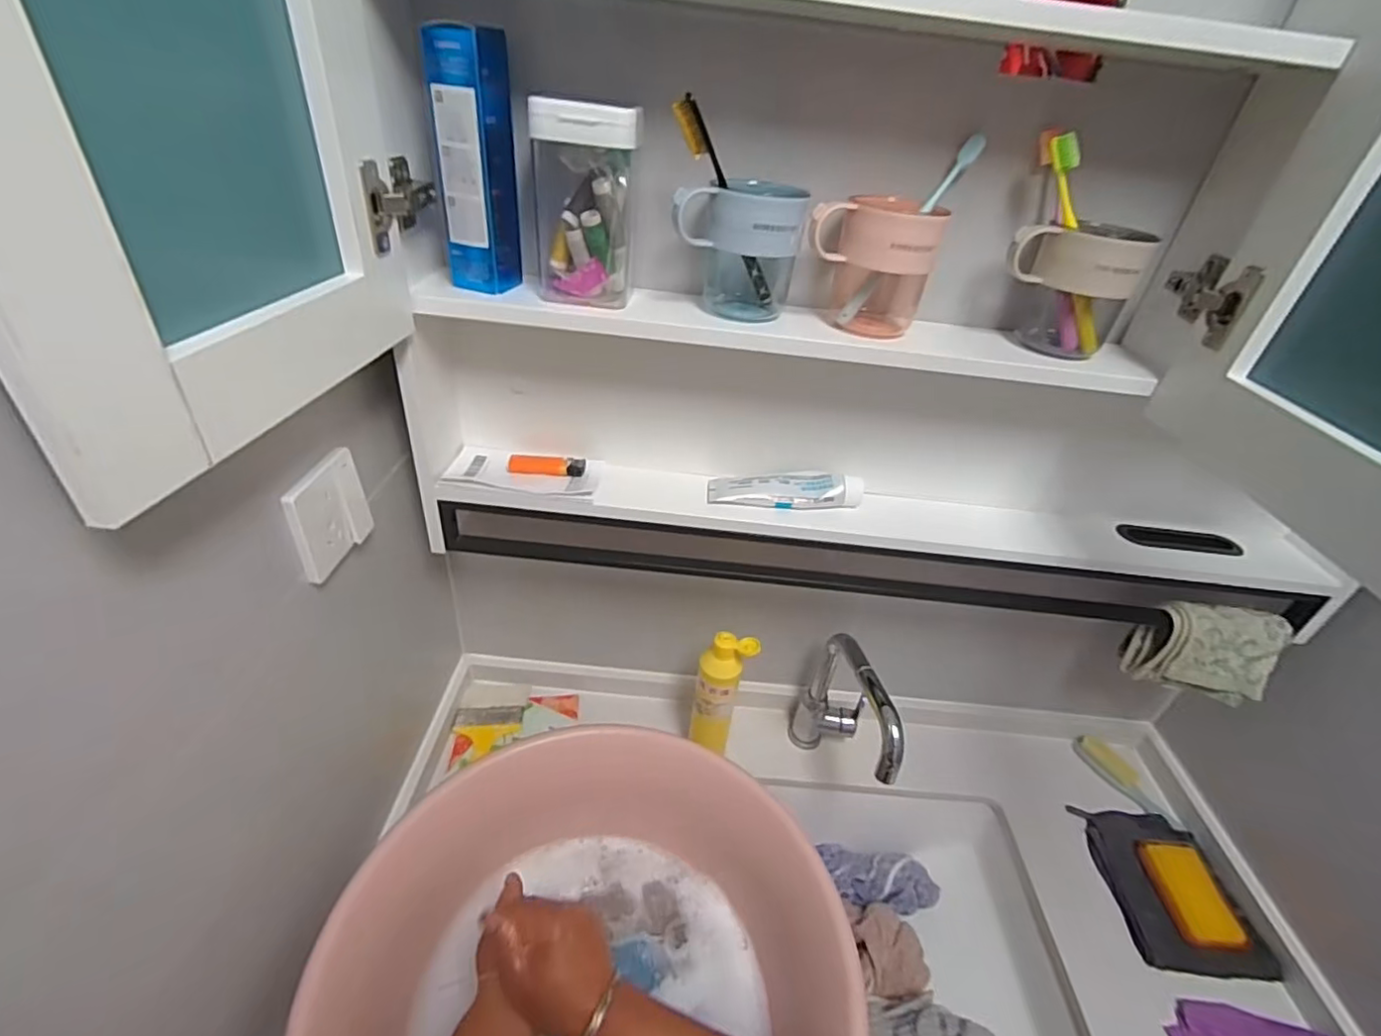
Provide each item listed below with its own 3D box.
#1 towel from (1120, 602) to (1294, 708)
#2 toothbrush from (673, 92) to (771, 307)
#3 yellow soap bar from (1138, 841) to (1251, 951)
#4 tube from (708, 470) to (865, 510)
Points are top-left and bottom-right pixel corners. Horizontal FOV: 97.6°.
[{"bbox_3d":[0.588,0.151,0.687,0.133,0.102,0.054,9,35,10],"label":"towel"},{"bbox_3d":[0.034,-0.255,0.505,0.020,0.184,0.016,-47,49,-7],"label":"toothbrush"},{"bbox_3d":[0.605,0.450,0.728,0.062,0.026,0.118,4,34,3],"label":"yellow soap bar"},{"bbox_3d":[0.104,-0.032,0.659,0.167,0.026,0.042,4,34,2],"label":"tube"}]

